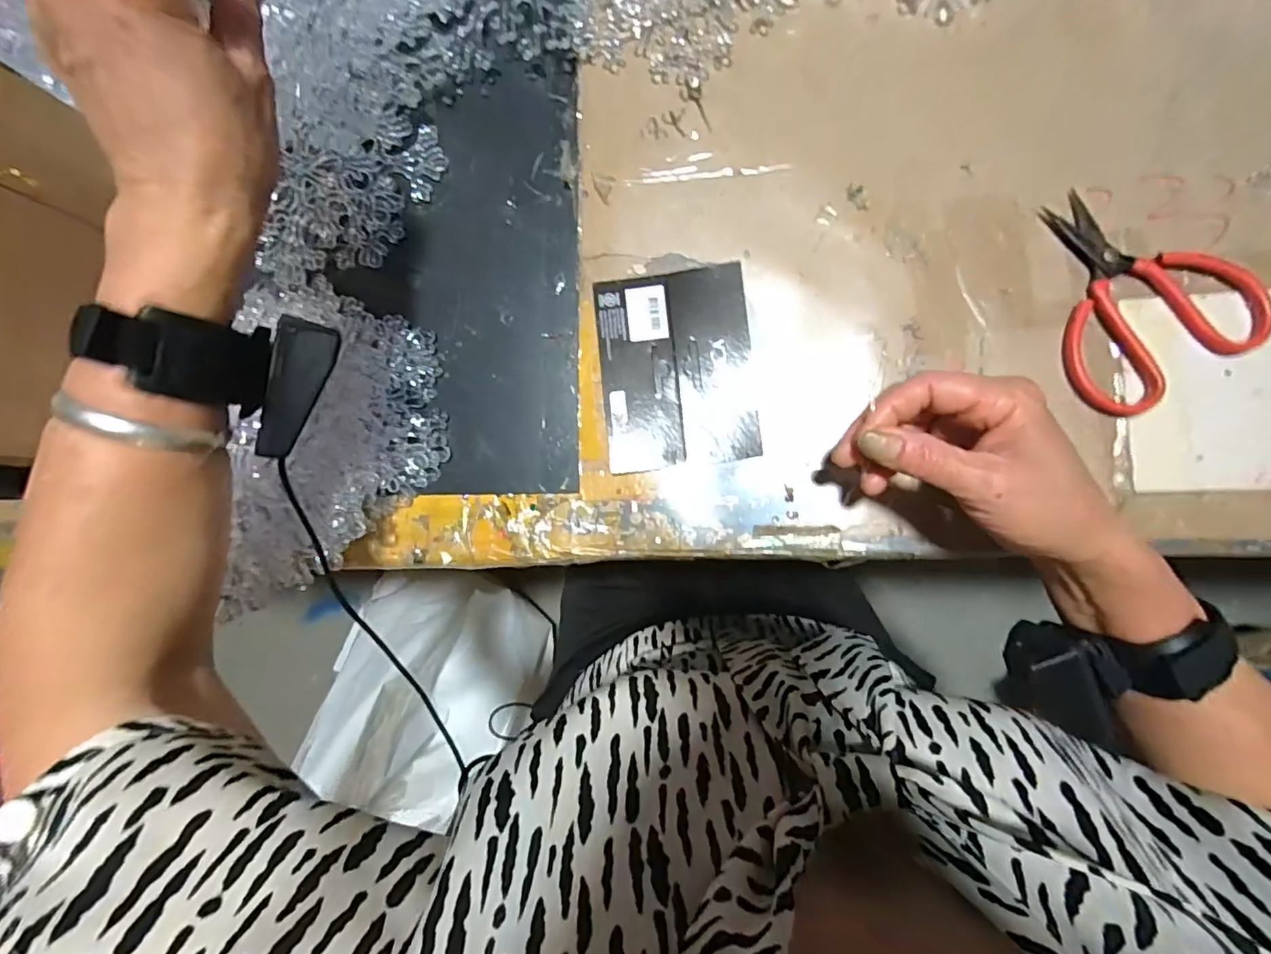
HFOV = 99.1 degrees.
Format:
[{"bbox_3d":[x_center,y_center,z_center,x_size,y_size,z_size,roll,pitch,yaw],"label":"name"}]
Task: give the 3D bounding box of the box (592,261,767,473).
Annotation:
[{"bbox_3d":[0.027,-0.072,0.357,0.097,0.005,0.127,-6,86,7],"label":"box"}]

